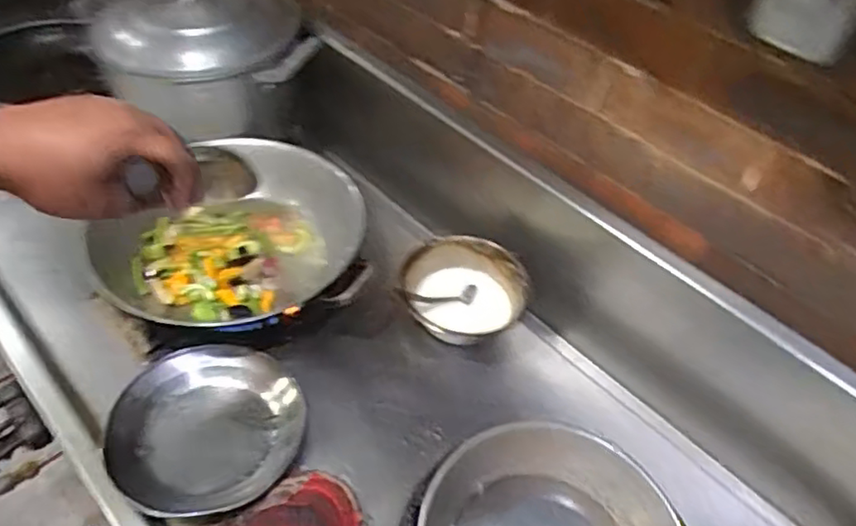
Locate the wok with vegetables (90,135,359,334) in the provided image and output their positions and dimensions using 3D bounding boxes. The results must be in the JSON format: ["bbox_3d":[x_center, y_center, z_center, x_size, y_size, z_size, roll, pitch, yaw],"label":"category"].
[{"bbox_3d":[-0.271,-0.031,0.922,0.330,0.104,0.347,35,53,23],"label":"wok with vegetables"}]

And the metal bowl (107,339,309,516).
[{"bbox_3d":[-0.258,0.196,0.762,0.216,0.046,0.204,3,47,-3],"label":"metal bowl"}]

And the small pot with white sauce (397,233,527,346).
[{"bbox_3d":[0.051,0.039,0.921,0.177,0.070,0.156,12,48,5],"label":"small pot with white sauce"}]

